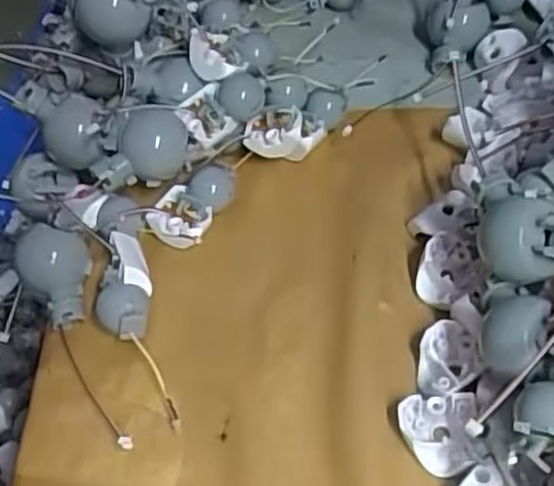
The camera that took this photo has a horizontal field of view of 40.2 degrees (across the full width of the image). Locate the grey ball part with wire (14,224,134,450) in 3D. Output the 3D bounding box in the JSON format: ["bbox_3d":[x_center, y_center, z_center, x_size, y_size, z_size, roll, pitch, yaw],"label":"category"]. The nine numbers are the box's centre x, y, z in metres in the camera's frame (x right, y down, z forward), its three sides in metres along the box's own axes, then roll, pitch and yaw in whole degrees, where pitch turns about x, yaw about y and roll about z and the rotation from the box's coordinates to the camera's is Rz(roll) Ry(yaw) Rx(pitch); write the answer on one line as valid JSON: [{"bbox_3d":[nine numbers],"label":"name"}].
[{"bbox_3d":[-0.093,0.044,0.350,0.032,0.029,0.115,-19,68,-9],"label":"grey ball part with wire"}]

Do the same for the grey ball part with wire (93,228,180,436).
[{"bbox_3d":[-0.068,0.041,0.354,0.029,0.020,0.098,-17,67,-7],"label":"grey ball part with wire"}]

